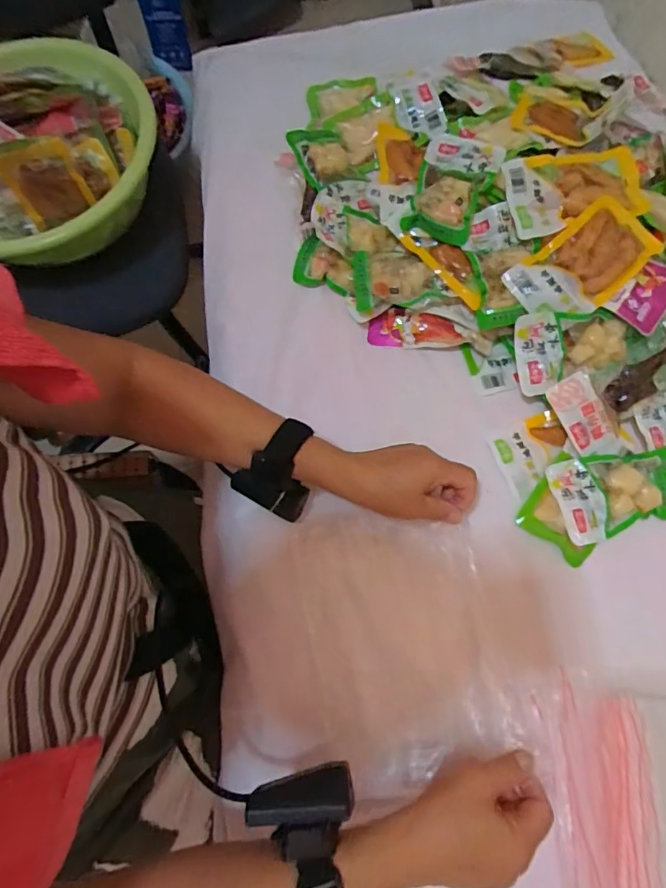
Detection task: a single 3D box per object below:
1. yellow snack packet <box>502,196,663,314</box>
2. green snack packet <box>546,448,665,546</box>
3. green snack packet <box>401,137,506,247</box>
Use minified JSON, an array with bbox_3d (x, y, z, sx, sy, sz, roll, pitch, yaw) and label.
[{"bbox_3d":[0.249,-0.178,0.491,0.138,0.035,0.079,-35,76,-9],"label":"yellow snack packet"},{"bbox_3d":[0.274,0.049,0.481,0.113,0.027,0.078,-11,74,-2],"label":"green snack packet"},{"bbox_3d":[0.129,-0.275,0.531,0.078,0.031,0.127,17,75,6],"label":"green snack packet"}]

